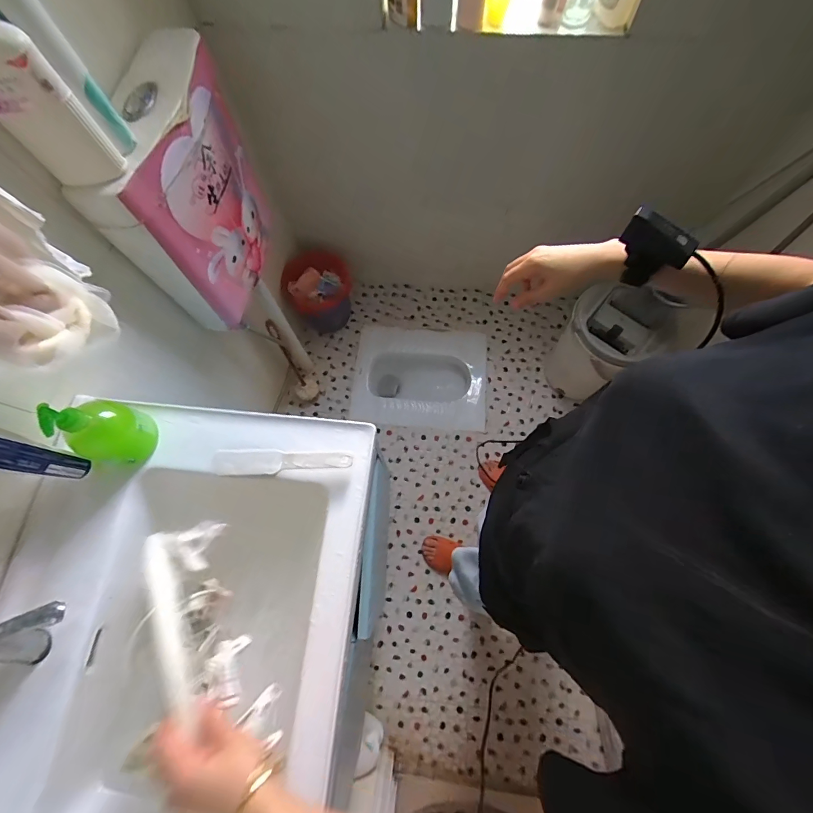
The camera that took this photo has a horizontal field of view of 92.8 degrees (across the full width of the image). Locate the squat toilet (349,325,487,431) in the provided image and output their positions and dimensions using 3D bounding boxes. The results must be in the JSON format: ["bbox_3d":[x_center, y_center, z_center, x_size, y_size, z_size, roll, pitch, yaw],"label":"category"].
[{"bbox_3d":[0.054,-0.108,1.578,0.515,0.141,0.415,3,71,2],"label":"squat toilet"}]

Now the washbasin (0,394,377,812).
[{"bbox_3d":[-0.319,0.354,0.572,0.458,0.184,0.710,7,72,4],"label":"washbasin"}]

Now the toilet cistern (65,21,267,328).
[{"bbox_3d":[-0.400,-0.403,0.756,0.119,0.354,0.375,5,71,3],"label":"toilet cistern"}]

